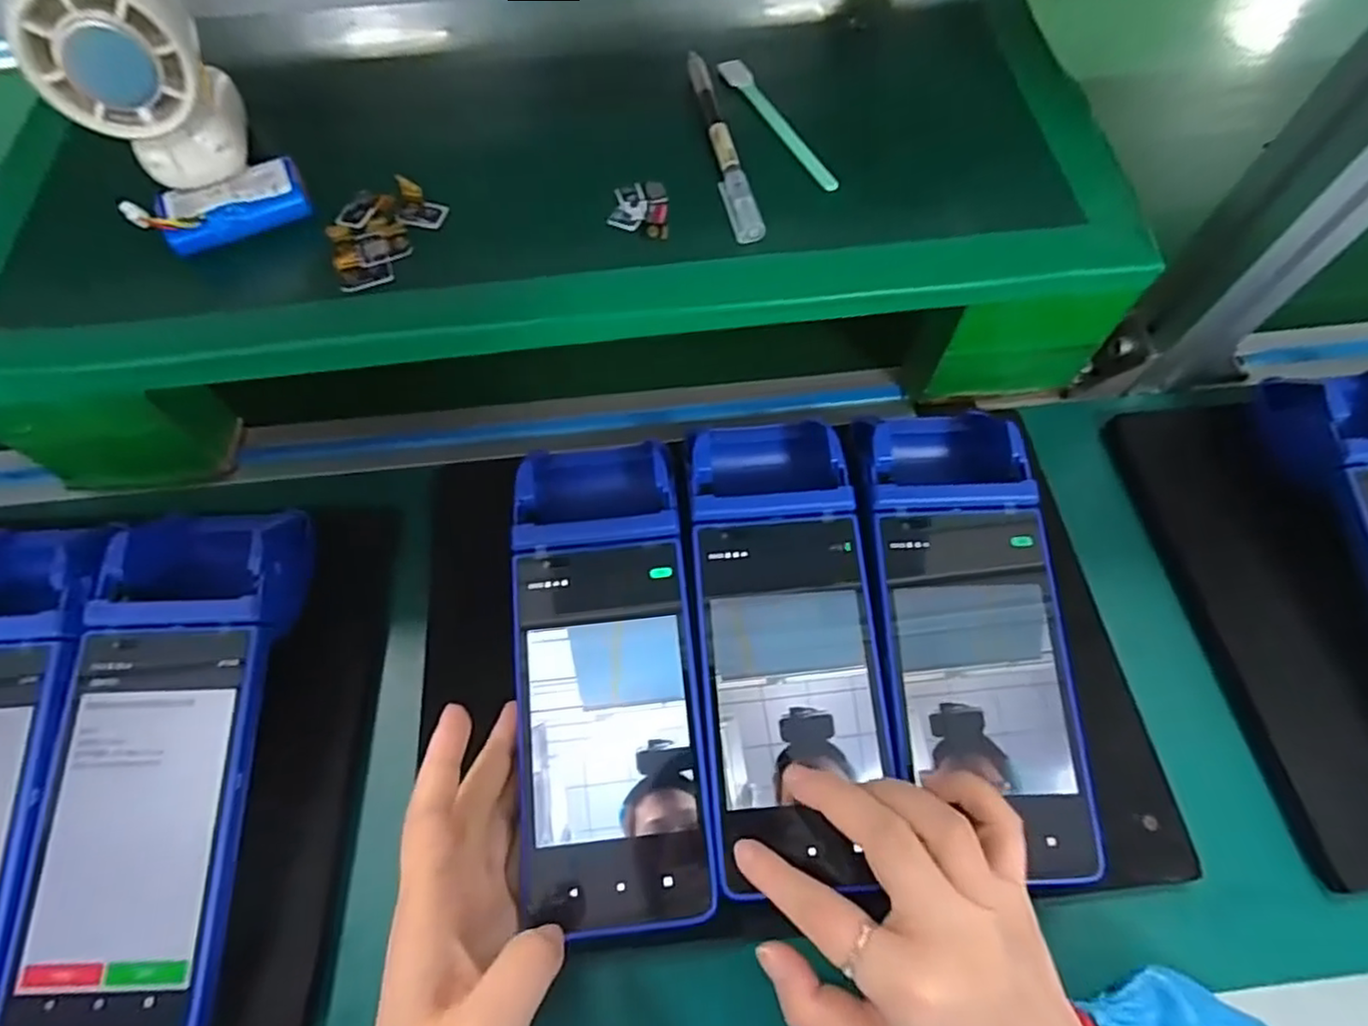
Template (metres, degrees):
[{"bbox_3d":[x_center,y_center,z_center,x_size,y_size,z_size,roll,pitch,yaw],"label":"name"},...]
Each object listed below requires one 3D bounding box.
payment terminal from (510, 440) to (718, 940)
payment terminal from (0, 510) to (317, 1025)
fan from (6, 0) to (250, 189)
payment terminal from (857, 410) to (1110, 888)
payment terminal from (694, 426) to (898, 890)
[{"bbox_3d":[-0.037,0.067,0.315,0.078,0.037,0.222,-5,70,-5],"label":"payment terminal"},{"bbox_3d":[-0.228,0.101,0.302,0.086,0.060,0.229,0,60,-2],"label":"payment terminal"},{"bbox_3d":[-0.226,-0.184,0.278,0.058,0.087,0.071,-23,63,-14],"label":"fan"},{"bbox_3d":[0.132,0.047,0.319,0.080,0.048,0.214,-2,66,-3],"label":"payment terminal"},{"bbox_3d":[0.048,0.059,0.315,0.082,0.036,0.220,-1,70,-2],"label":"payment terminal"}]

